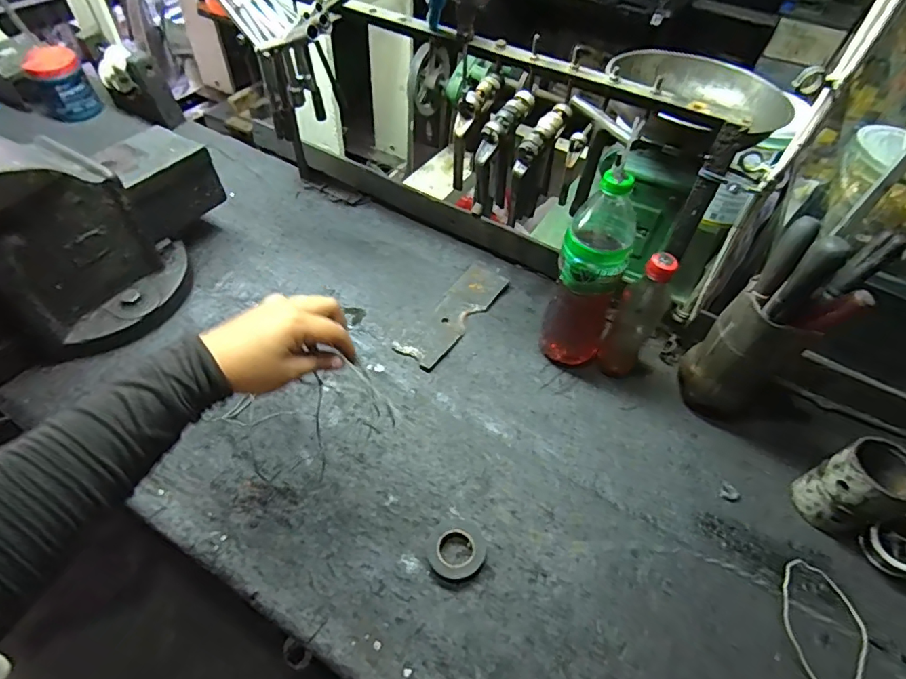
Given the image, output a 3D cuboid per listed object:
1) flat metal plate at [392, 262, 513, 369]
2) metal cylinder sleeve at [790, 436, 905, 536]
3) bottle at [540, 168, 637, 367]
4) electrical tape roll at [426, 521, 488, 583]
[{"bbox_3d":[0.004,-0.041,0.732,0.067,0.010,0.205,30,60,20],"label":"flat metal plate"},{"bbox_3d":[0.438,0.160,0.536,0.077,0.098,0.073,-19,55,-17],"label":"metal cylinder sleeve"},{"bbox_3d":[0.167,-0.074,0.603,0.078,0.276,0.081,21,54,13],"label":"bottle"},{"bbox_3d":[0.004,0.223,0.524,0.060,0.024,0.058,1,52,-2],"label":"electrical tape roll"}]

